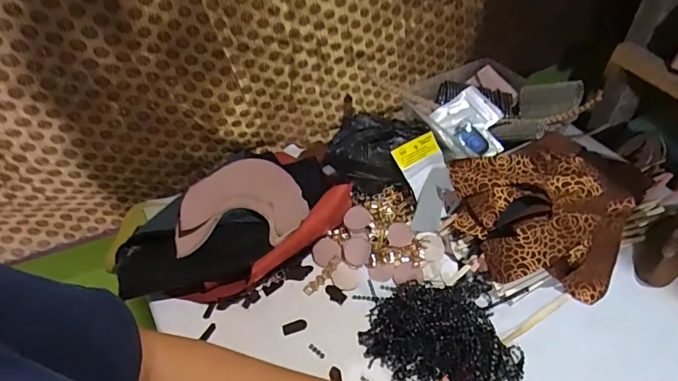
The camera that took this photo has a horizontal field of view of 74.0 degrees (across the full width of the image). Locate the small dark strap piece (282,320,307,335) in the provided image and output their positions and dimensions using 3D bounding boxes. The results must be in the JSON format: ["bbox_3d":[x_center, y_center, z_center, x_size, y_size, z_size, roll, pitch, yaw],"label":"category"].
[{"bbox_3d":[-0.050,0.156,0.513,0.027,0.004,0.013,-15,47,-11],"label":"small dark strap piece"}]

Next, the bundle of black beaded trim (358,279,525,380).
[{"bbox_3d":[0.109,0.153,0.492,0.159,0.035,0.129,-1,46,2],"label":"bundle of black beaded trim"}]

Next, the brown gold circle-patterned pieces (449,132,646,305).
[{"bbox_3d":[0.243,0.024,0.564,0.200,0.090,0.193,6,47,9],"label":"brown gold circle-patterned pieces"}]

